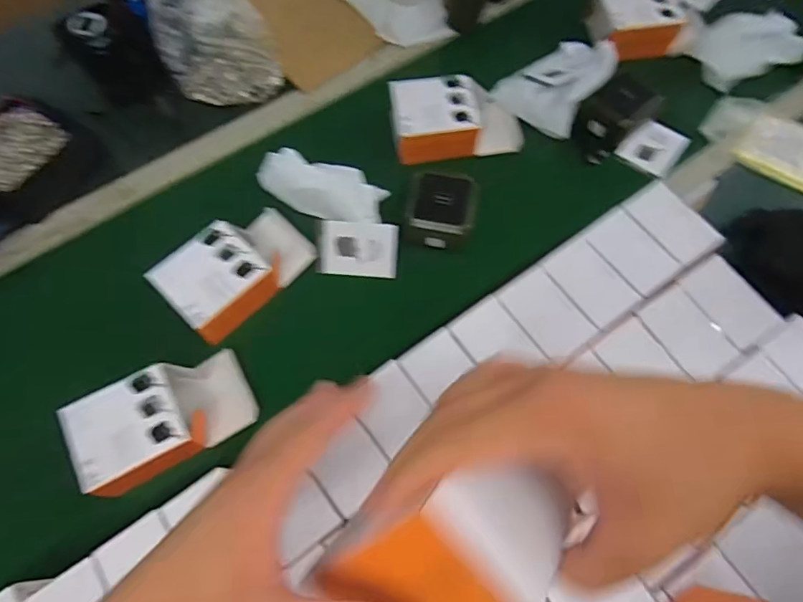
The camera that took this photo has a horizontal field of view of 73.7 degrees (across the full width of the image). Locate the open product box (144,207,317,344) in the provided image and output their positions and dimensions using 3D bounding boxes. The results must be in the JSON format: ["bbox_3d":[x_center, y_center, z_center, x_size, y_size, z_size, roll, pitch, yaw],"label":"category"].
[{"bbox_3d":[-0.209,-0.046,0.678,0.100,0.060,0.178,42,73,15],"label":"open product box"}]

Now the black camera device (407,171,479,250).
[{"bbox_3d":[0.056,-0.123,0.718,0.088,0.039,0.098,7,67,2],"label":"black camera device"}]

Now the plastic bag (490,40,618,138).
[{"bbox_3d":[0.238,-0.340,0.813,0.129,0.039,0.182,37,72,14],"label":"plastic bag"}]

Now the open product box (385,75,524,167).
[{"bbox_3d":[0.081,-0.266,0.772,0.183,0.053,0.107,-9,68,-4],"label":"open product box"}]

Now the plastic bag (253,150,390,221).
[{"bbox_3d":[-0.106,-0.148,0.700,0.163,0.088,0.074,4,67,1],"label":"plastic bag"}]

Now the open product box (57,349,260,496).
[{"bbox_3d":[-0.263,0.130,0.594,0.182,0.047,0.105,-26,70,-11],"label":"open product box"}]

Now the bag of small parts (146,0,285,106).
[{"bbox_3d":[-0.283,-0.401,0.807,0.160,0.111,0.187,-21,69,-9],"label":"bag of small parts"}]

